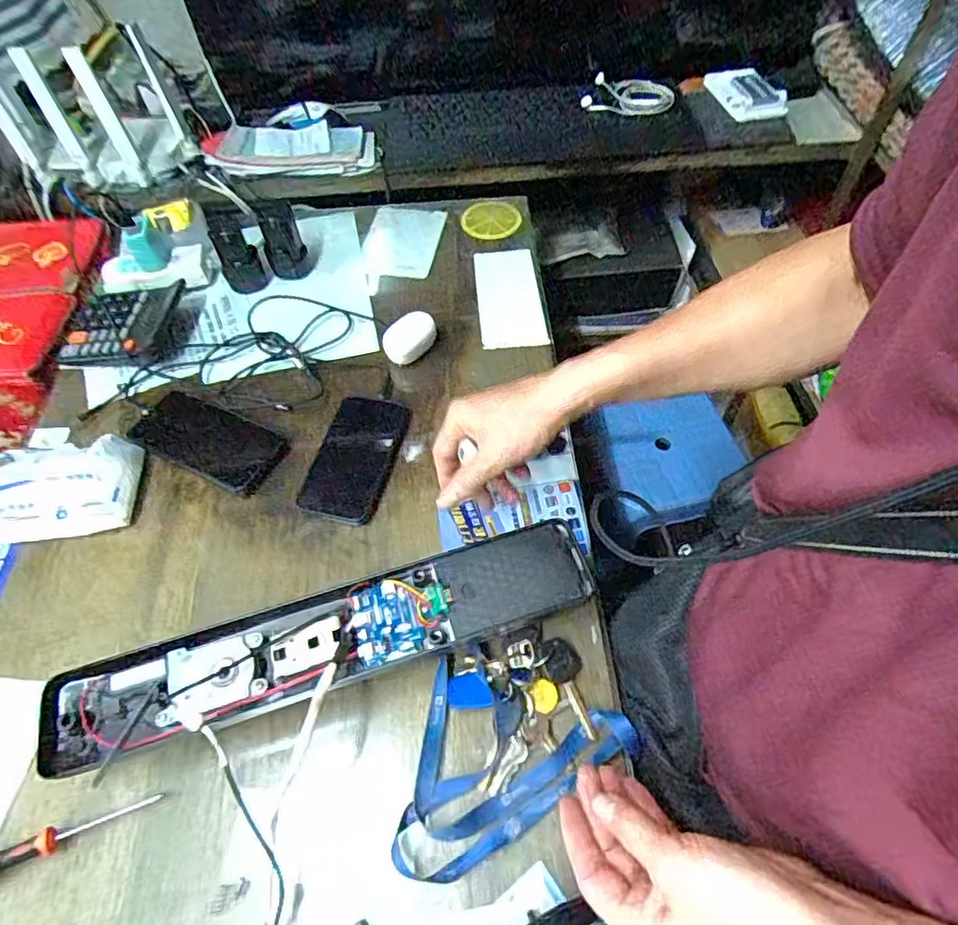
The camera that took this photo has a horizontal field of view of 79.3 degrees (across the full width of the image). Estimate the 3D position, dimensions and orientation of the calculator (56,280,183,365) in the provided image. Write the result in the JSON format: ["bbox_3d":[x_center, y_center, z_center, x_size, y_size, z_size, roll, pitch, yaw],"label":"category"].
[{"bbox_3d":[-0.432,-0.168,0.696,0.122,0.022,0.114,0,58,4],"label":"calculator"}]

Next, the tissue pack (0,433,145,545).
[{"bbox_3d":[-0.407,0.025,0.558,0.145,0.050,0.084,-11,58,-3],"label":"tissue pack"}]

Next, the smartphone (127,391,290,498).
[{"bbox_3d":[-0.288,-0.024,0.611,0.168,0.008,0.074,23,62,17],"label":"smartphone"}]

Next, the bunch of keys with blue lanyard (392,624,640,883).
[{"bbox_3d":[0.008,0.209,0.441,0.183,0.026,0.128,-28,60,-13],"label":"bunch of keys with blue lanyard"}]

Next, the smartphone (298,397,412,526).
[{"bbox_3d":[-0.125,-0.009,0.589,0.076,0.015,0.146,10,59,10],"label":"smartphone"}]

